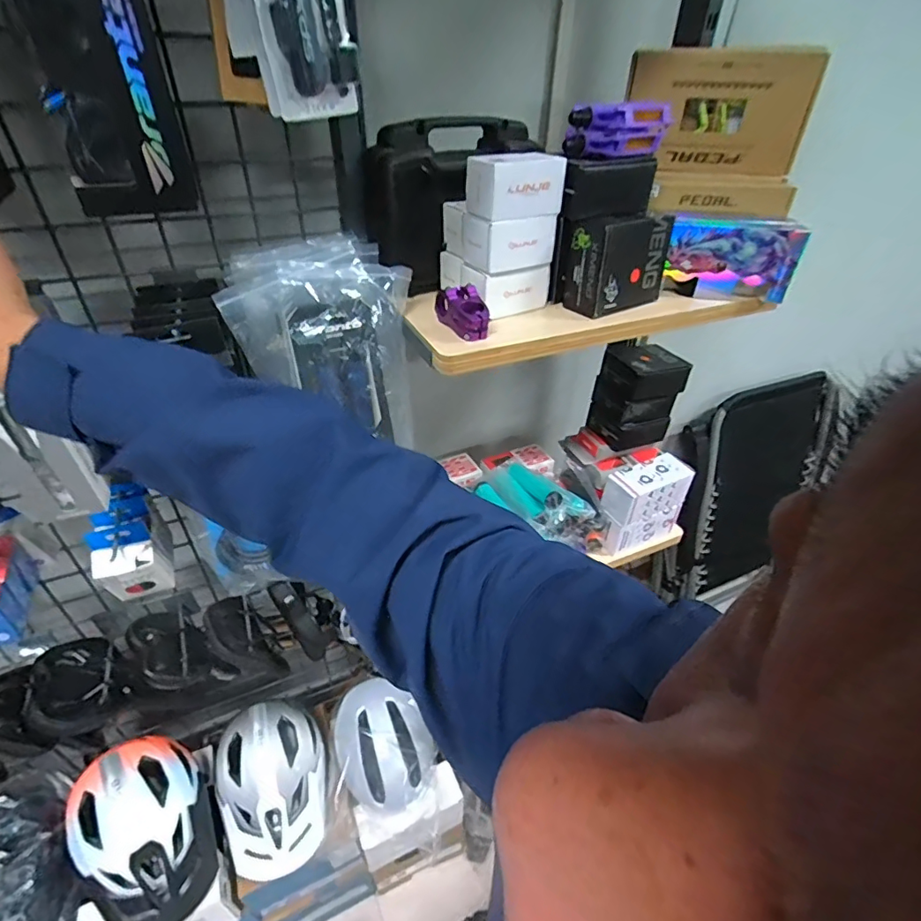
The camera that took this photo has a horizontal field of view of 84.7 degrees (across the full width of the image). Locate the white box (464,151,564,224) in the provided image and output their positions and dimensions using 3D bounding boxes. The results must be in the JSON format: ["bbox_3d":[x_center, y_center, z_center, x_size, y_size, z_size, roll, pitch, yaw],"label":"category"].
[{"bbox_3d":[0.065,-0.331,0.603,0.106,0.061,0.063,-17,42,-24],"label":"white box"}]

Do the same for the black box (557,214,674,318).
[{"bbox_3d":[0.206,-0.265,0.670,0.137,0.111,0.085,-25,46,-31],"label":"black box"}]

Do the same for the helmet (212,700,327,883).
[{"bbox_3d":[-0.387,0.677,1.058,0.223,0.157,0.273,-17,42,-24],"label":"helmet"}]

